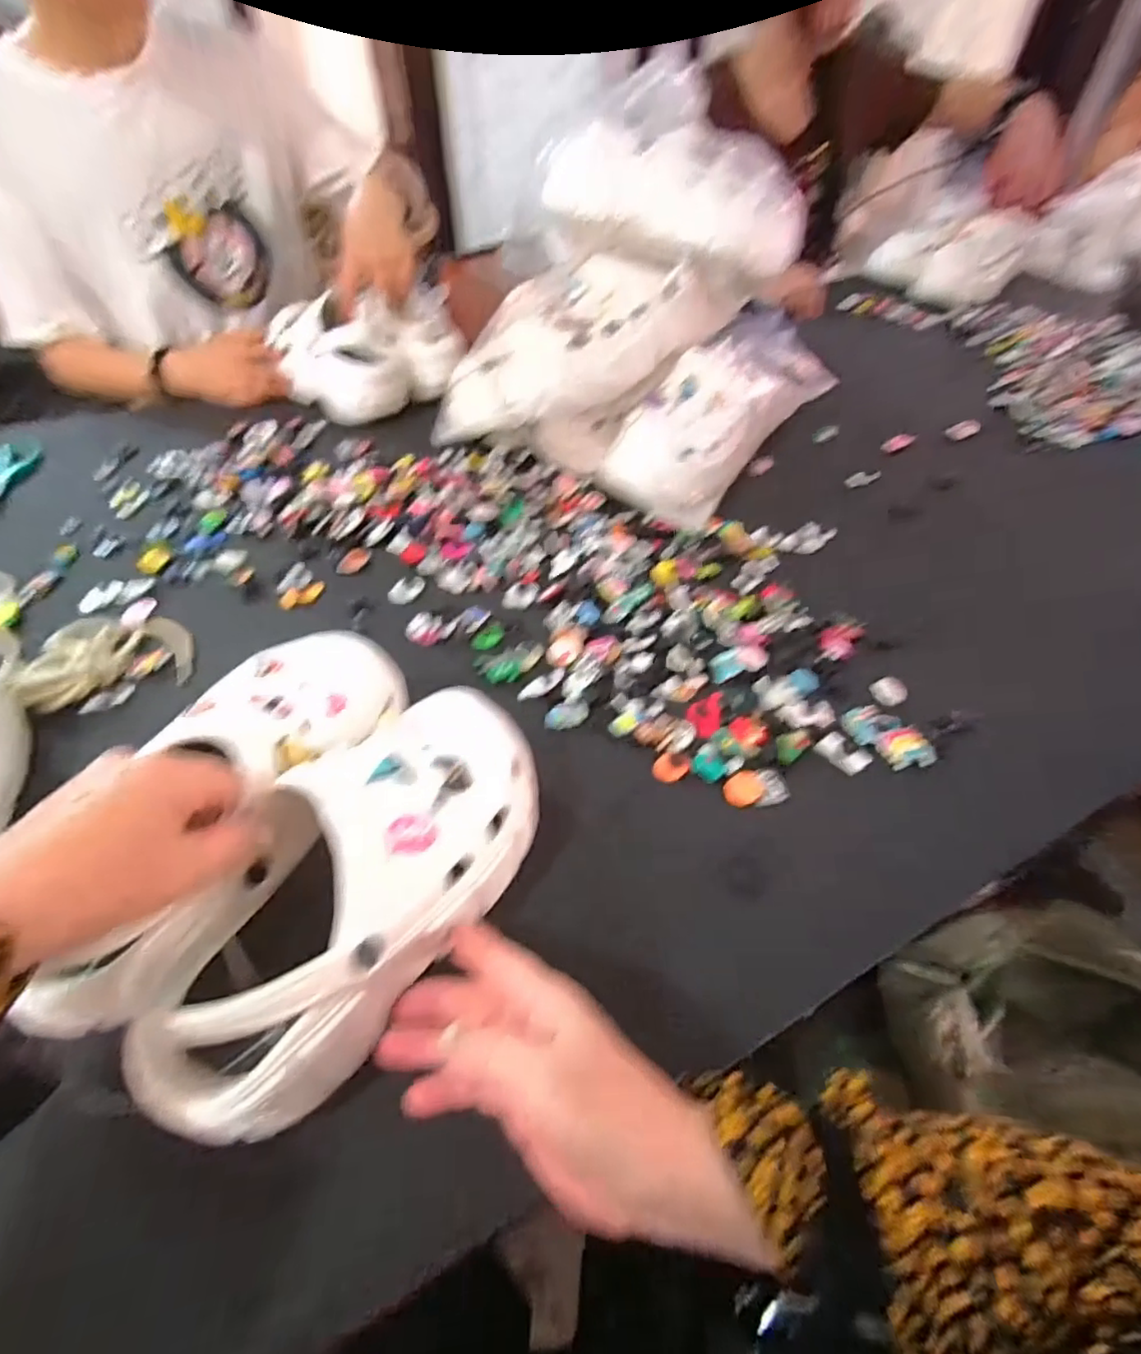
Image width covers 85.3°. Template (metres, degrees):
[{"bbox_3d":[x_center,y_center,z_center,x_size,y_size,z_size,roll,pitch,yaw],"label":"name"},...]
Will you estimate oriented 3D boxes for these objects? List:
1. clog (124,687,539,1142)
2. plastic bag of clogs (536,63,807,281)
[{"bbox_3d":[-0.109,0.106,0.333,0.105,0.102,0.242,24,57,19],"label":"clog"},{"bbox_3d":[0.115,-0.549,0.680,0.279,0.142,0.132,21,51,17],"label":"plastic bag of clogs"}]

